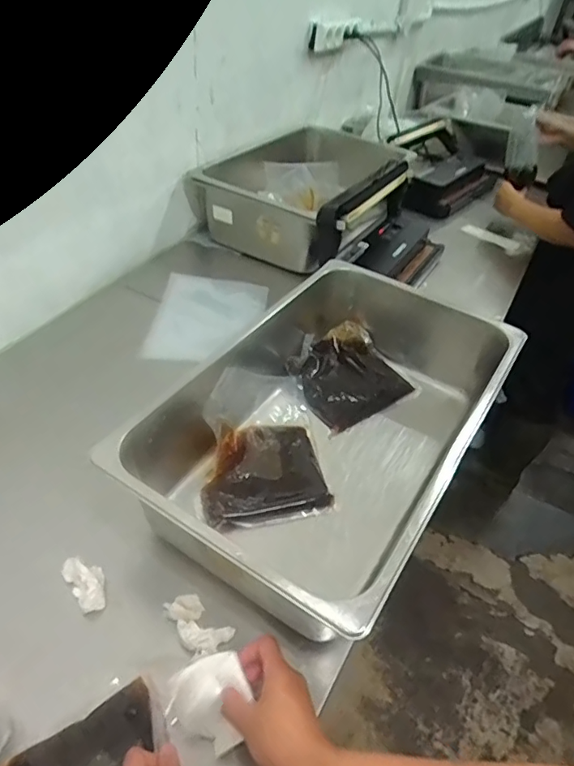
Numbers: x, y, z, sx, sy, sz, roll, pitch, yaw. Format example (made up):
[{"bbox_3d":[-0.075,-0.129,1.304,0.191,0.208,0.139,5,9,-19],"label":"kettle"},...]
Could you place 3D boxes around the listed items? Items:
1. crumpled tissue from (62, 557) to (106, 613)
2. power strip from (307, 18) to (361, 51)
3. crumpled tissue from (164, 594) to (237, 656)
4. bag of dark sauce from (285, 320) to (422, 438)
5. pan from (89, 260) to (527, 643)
[{"bbox_3d":[-0.222,0.221,0.581,0.035,0.018,0.065,-28,53,-31],"label":"crumpled tissue"},{"bbox_3d":[0.136,-0.970,1.447,0.032,0.061,0.277,24,46,18],"label":"power strip"},{"bbox_3d":[-0.097,0.257,0.559,0.077,0.033,0.042,35,50,27],"label":"crumpled tissue"},{"bbox_3d":[0.098,-0.018,0.845,0.176,0.050,0.164,-23,50,-28],"label":"bag of dark sauce"},{"bbox_3d":[0.061,0.052,0.703,0.334,0.164,0.530,28,47,21],"label":"pan"}]

